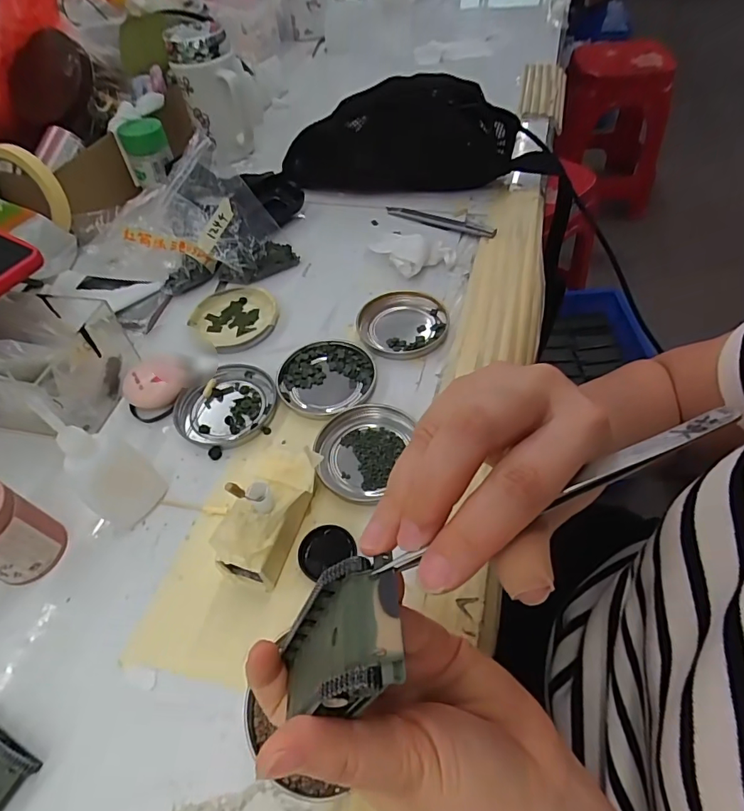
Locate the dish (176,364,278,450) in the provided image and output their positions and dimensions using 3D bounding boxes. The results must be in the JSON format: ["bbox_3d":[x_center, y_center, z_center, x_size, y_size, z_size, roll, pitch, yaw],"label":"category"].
[{"bbox_3d":[-0.116,-0.002,0.381,0.079,0.009,0.073,-3,52,3],"label":"dish"}]

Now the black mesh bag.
[{"bbox_3d":[0.034,-0.308,0.572,0.257,0.137,0.088,-1,52,5],"label":"black mesh bag"}]

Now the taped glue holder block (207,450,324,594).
[{"bbox_3d":[-0.062,0.067,0.299,0.043,0.047,0.087,10,54,13],"label":"taped glue holder block"}]

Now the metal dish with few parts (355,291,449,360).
[{"bbox_3d":[0.026,-0.072,0.422,0.077,0.008,0.077,-3,52,3],"label":"metal dish with few parts"}]

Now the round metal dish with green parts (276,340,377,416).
[{"bbox_3d":[-0.037,-0.023,0.391,0.079,0.007,0.072,-3,52,3],"label":"round metal dish with green parts"}]

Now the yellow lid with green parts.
[{"bbox_3d":[-0.126,-0.082,0.443,0.078,0.012,0.070,37,64,28],"label":"yellow lid with green parts"}]

